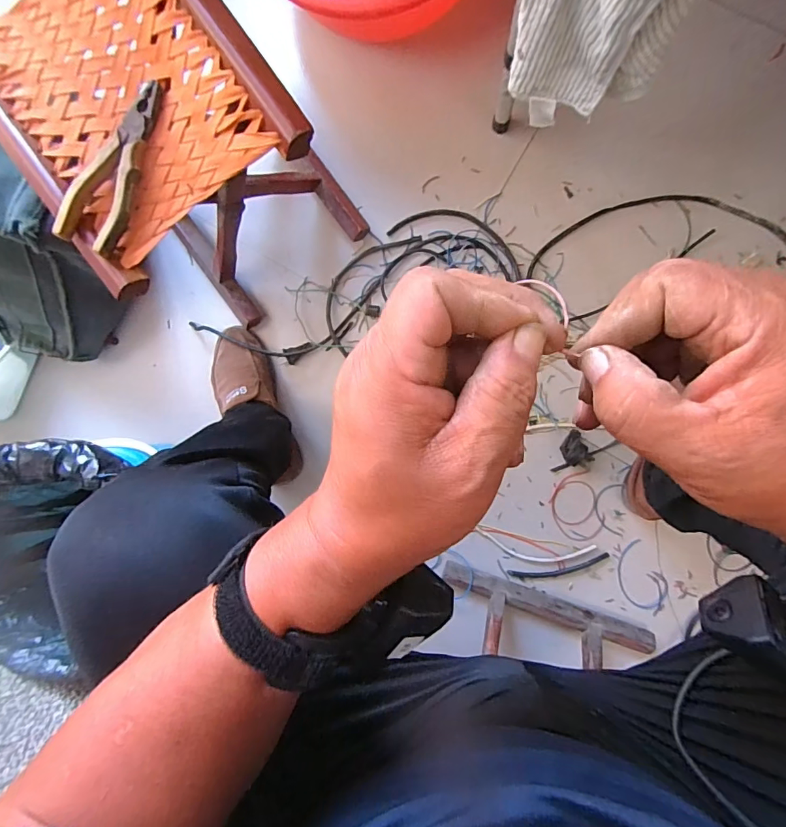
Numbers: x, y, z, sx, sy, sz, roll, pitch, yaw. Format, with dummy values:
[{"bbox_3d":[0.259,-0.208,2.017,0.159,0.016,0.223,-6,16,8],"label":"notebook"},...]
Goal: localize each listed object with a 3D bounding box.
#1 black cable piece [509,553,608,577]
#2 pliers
[{"bbox_3d":[0.254,0.239,0.681,0.148,0.009,0.021,-15,93,9],"label":"black cable piece"},{"bbox_3d":[-0.269,-0.238,0.420,0.055,0.028,0.163,19,97,6],"label":"pliers"}]

